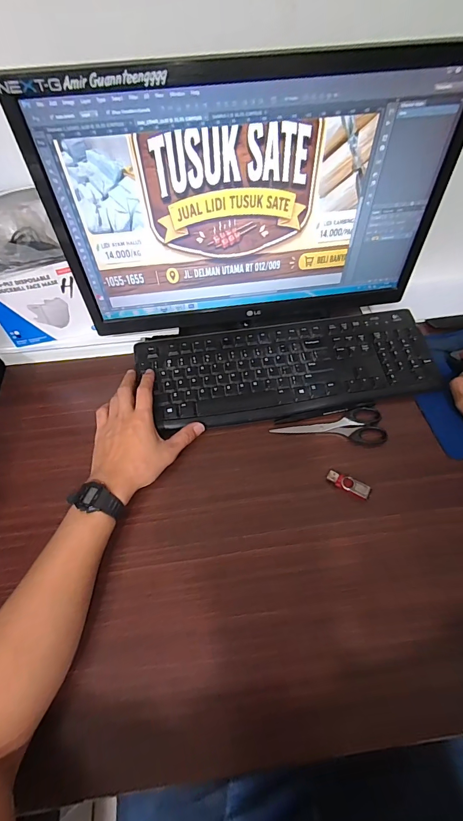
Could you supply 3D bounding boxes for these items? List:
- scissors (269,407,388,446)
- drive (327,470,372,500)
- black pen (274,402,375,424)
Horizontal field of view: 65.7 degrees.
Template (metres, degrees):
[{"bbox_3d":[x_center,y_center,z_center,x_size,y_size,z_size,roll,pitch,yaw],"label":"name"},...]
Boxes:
[{"bbox_3d":[0.134,0.018,0.496,0.151,0.008,0.055,4,57,3],"label":"scissors"},{"bbox_3d":[0.146,0.093,0.446,0.053,0.012,0.018,23,60,15],"label":"drive"},{"bbox_3d":[0.133,0.003,0.505,0.144,0.008,0.011,-12,57,-7],"label":"black pen"}]

